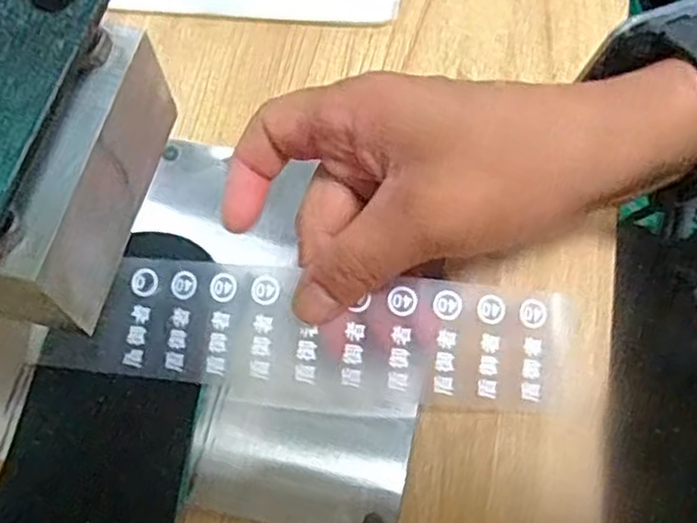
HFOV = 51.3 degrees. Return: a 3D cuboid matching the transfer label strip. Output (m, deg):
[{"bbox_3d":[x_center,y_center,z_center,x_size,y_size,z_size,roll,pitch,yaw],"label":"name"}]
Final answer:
[{"bbox_3d":[-0.013,0.025,0.260,0.184,0.023,0.047,4,65,3],"label":"transfer label strip"}]

